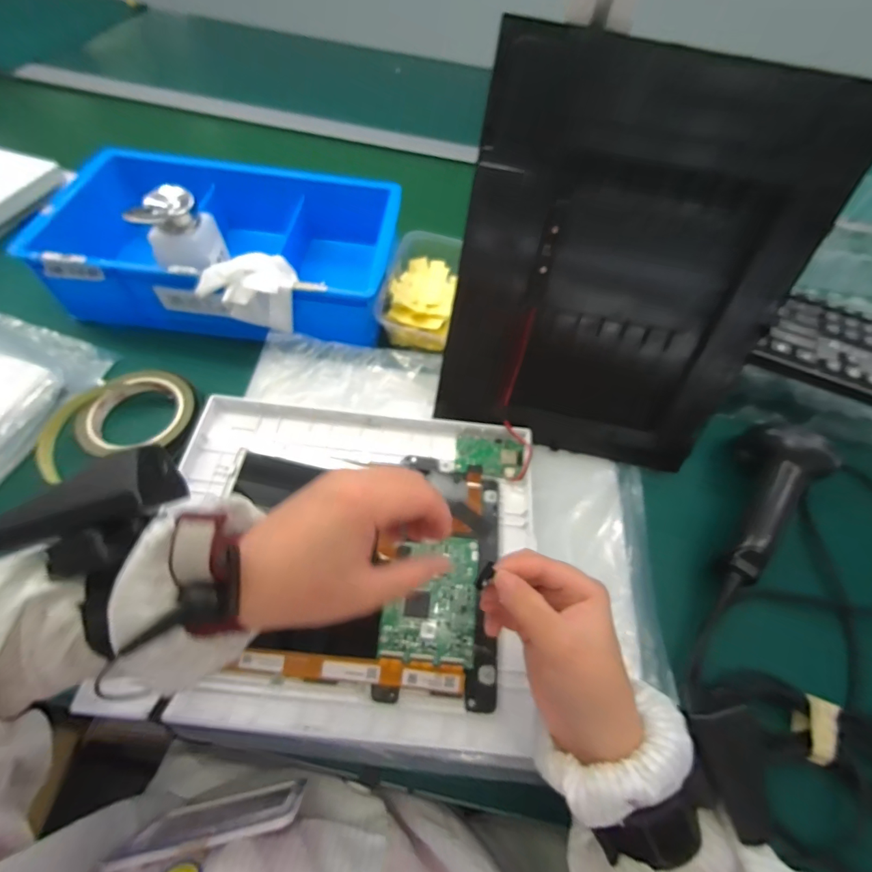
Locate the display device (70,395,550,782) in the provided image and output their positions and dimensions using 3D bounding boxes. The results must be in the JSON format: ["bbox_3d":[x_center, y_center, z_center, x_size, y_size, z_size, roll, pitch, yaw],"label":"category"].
[{"bbox_3d":[-0.071,0.093,0.344,0.298,0.024,0.267,5,62,-1],"label":"display device"}]

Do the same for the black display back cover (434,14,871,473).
[{"bbox_3d":[0.138,-0.107,0.329,0.240,0.282,0.011,10,36,0],"label":"black display back cover"}]

